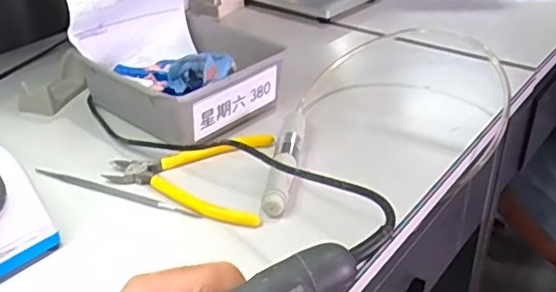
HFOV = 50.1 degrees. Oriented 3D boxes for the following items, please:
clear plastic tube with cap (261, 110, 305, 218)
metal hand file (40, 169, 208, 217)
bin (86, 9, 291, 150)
[{"bbox_3d":[0.007,0.012,0.526,0.022,0.019,0.142,2,32,7],"label":"clear plastic tube with cap"},{"bbox_3d":[-0.139,0.038,0.501,0.171,0.004,0.009,14,35,23],"label":"metal hand file"},{"bbox_3d":[-0.091,-0.071,0.626,0.156,0.059,0.157,25,40,36],"label":"bin"}]

